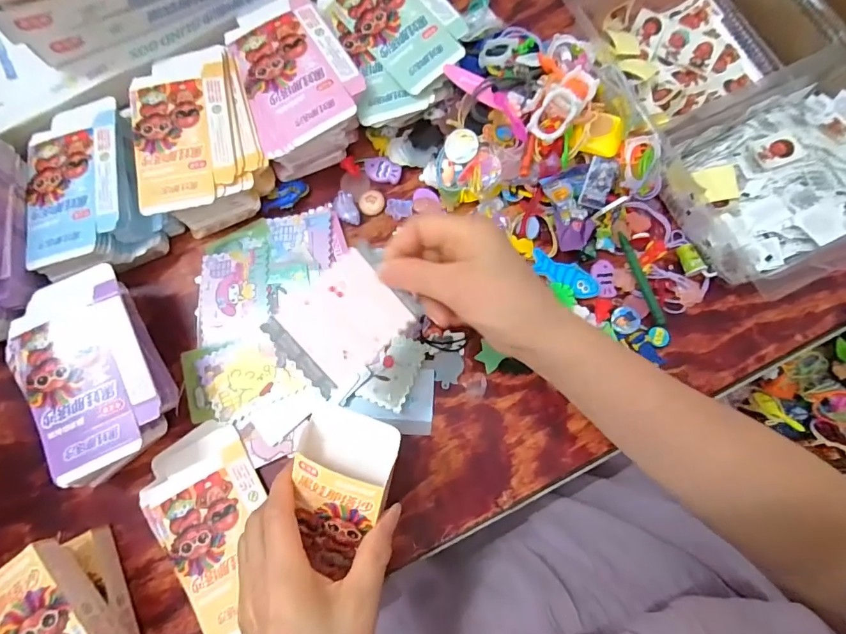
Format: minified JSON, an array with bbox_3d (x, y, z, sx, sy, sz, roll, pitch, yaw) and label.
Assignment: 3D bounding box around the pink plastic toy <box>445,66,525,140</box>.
[{"bbox_3d":[0.059,-0.193,0.390,0.091,0.008,0.019,37,80,-5],"label":"pink plastic toy"}]

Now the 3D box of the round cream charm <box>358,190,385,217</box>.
[{"bbox_3d":[-0.049,-0.109,0.419,0.023,0.004,0.023,-4,77,0],"label":"round cream charm"}]

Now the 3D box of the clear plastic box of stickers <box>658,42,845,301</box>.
[{"bbox_3d":[0.322,-0.128,0.394,0.199,0.052,0.183,-26,78,-5],"label":"clear plastic box of stickers"}]

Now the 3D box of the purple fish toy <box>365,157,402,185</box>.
[{"bbox_3d":[-0.039,-0.141,0.426,0.037,0.005,0.022,24,79,6],"label":"purple fish toy"}]

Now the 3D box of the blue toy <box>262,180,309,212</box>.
[{"bbox_3d":[-0.130,-0.113,0.417,0.045,0.007,0.023,-18,78,-4],"label":"blue toy"}]

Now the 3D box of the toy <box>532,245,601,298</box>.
[{"bbox_3d":[0.127,-0.039,0.396,0.065,0.006,0.028,35,80,8],"label":"toy"}]

